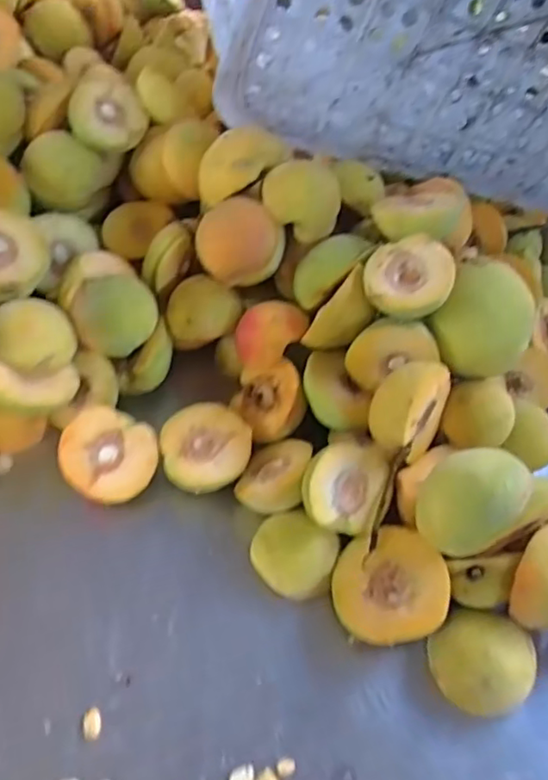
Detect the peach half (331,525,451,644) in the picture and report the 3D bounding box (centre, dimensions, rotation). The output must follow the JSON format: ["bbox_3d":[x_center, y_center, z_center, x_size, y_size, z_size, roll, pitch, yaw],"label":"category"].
[{"bbox_3d":[0.077,0.129,0.397,0.071,0.027,0.071,-12,53,16],"label":"peach half"}]

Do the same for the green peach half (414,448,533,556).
[{"bbox_3d":[0.117,0.066,0.366,0.052,0.071,0.035,44,19,24],"label":"green peach half"}]

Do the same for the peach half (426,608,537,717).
[{"bbox_3d":[0.129,0.167,0.378,0.054,0.033,0.057,3,54,-4],"label":"peach half"}]

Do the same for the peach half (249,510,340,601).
[{"bbox_3d":[0.013,0.110,0.411,0.060,0.026,0.046,30,57,15],"label":"peach half"}]

